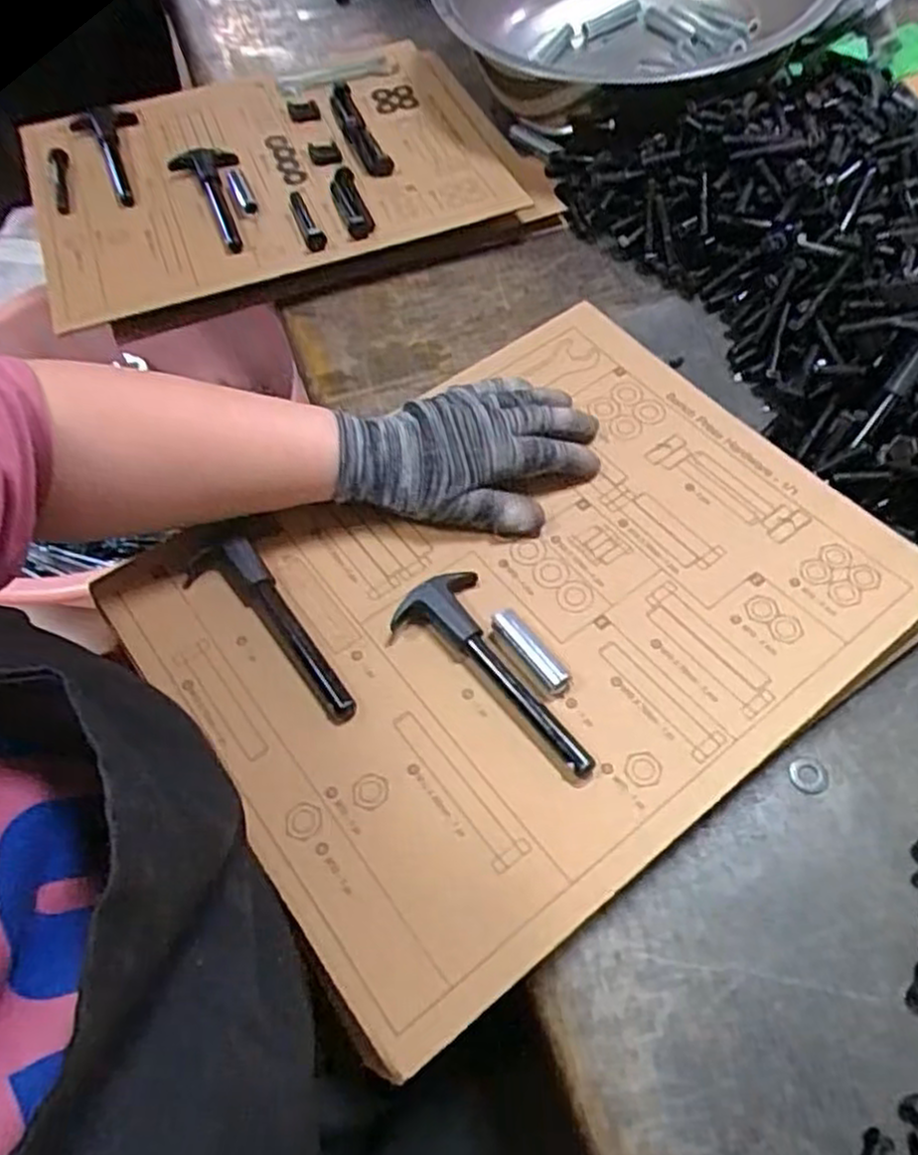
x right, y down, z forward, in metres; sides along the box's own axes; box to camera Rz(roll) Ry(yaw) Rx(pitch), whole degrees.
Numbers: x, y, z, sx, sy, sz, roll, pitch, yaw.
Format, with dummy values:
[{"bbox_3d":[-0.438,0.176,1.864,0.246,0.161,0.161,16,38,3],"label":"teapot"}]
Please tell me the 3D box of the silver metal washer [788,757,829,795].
[{"bbox_3d":[0.187,0.106,0.421,0.019,0.004,0.020,-1,59,2],"label":"silver metal washer"}]

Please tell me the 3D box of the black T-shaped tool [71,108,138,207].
[{"bbox_3d":[-0.289,-0.359,0.665,0.052,0.022,0.134,-23,61,-11],"label":"black T-shaped tool"}]

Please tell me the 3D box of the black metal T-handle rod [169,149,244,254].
[{"bbox_3d":[-0.195,-0.306,0.630,0.052,0.017,0.131,-19,60,-9],"label":"black metal T-handle rod"}]

